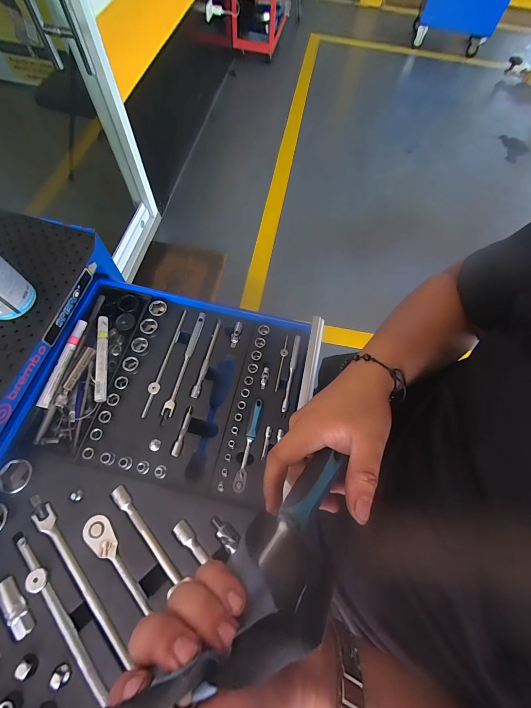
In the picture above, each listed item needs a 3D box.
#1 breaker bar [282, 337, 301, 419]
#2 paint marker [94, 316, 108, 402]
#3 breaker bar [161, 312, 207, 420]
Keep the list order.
[{"bbox_3d":[0.043,0.033,0.480,0.011,0.010,0.141,12,65,2],"label":"breaker bar"},{"bbox_3d":[-0.256,0.006,0.459,0.019,0.019,0.143,-9,66,-8],"label":"paint marker"},{"bbox_3d":[-0.130,0.013,0.478,0.016,0.009,0.185,14,66,3],"label":"breaker bar"}]

